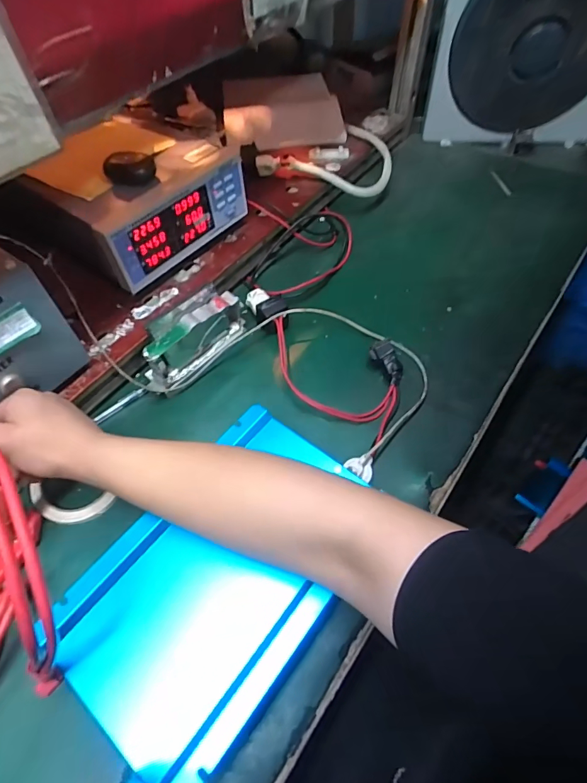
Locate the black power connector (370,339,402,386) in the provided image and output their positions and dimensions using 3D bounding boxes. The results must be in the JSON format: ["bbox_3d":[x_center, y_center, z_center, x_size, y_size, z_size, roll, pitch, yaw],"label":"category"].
[{"bbox_3d":[0.116,-0.036,0.506,0.025,0.012,0.057,-24,82,-15],"label":"black power connector"}]

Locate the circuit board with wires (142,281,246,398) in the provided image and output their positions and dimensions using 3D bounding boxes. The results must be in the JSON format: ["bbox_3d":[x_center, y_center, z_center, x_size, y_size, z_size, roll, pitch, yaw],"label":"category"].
[{"bbox_3d":[-0.127,-0.066,0.514,0.051,0.079,0.154,34,64,20],"label":"circuit board with wires"}]

